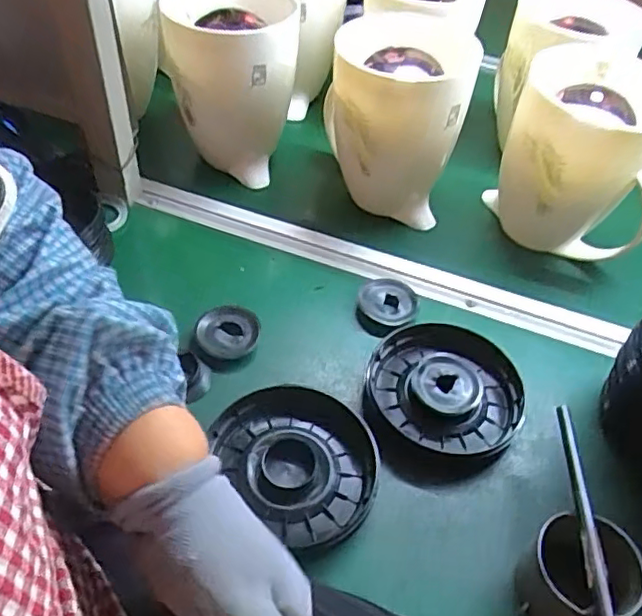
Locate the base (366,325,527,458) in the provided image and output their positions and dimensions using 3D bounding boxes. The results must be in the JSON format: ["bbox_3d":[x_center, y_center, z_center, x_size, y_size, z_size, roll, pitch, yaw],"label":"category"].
[{"bbox_3d":[0.113,0.075,0.551,0.140,0.034,0.127,11,47,4],"label":"base"}]

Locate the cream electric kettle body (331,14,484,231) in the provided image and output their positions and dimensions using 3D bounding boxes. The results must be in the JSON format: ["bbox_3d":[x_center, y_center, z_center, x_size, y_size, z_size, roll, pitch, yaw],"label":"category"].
[{"bbox_3d":[0.080,-0.195,0.659,0.142,0.196,0.143,14,47,6],"label":"cream electric kettle body"}]

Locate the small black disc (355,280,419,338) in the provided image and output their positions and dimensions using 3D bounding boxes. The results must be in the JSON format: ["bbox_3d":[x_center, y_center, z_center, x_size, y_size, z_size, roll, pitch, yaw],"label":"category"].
[{"bbox_3d":[0.065,0.002,0.612,0.059,0.020,0.066,14,47,6],"label":"small black disc"}]

